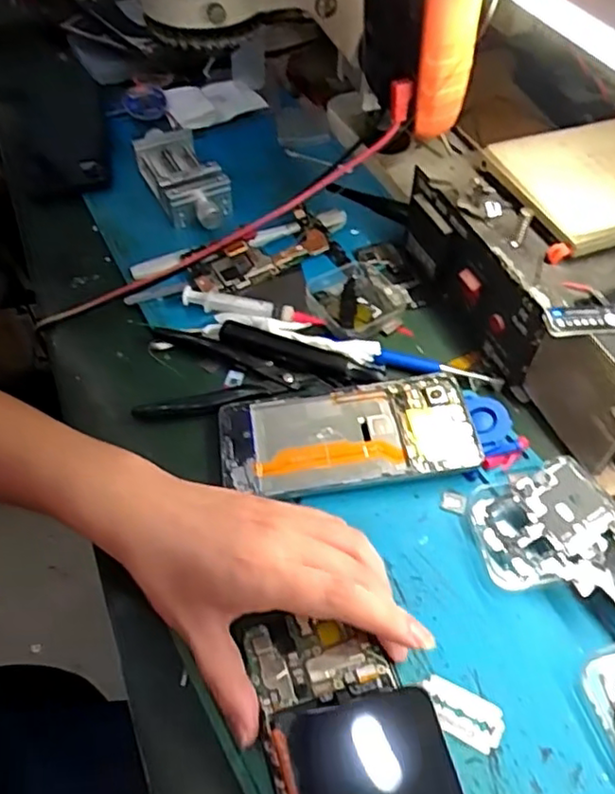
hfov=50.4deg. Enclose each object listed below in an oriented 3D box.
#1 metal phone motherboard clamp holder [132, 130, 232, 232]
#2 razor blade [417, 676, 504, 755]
[{"bbox_3d":[-0.113,-0.197,0.588,0.057,0.032,0.129,-21,54,-16],"label":"metal phone motherboard clamp holder"},{"bbox_3d":[0.077,0.160,0.330,0.043,0.004,0.023,22,60,17],"label":"razor blade"}]

